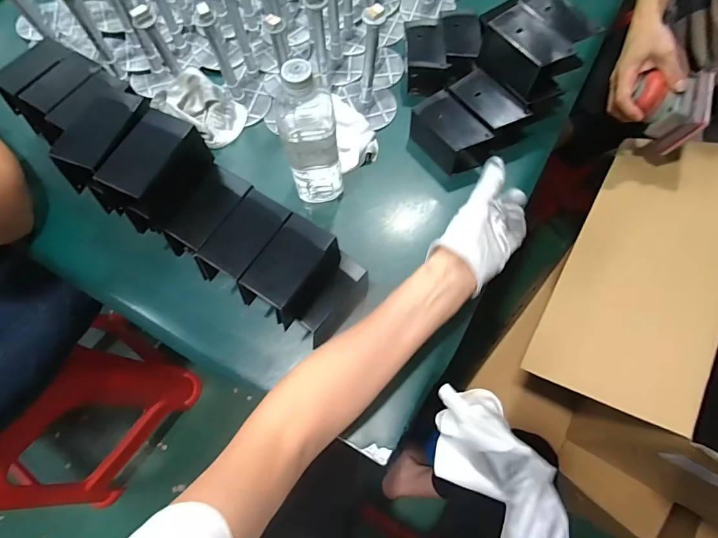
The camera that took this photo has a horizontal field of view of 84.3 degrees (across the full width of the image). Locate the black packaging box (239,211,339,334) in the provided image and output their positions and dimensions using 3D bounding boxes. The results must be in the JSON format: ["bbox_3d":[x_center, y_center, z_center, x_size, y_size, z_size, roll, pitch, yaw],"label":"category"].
[{"bbox_3d":[-0.071,0.002,0.419,0.059,0.053,0.099,30,72,12],"label":"black packaging box"}]

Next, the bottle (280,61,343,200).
[{"bbox_3d":[-0.059,-0.147,0.466,0.070,0.196,0.061,0,68,1],"label":"bottle"}]

